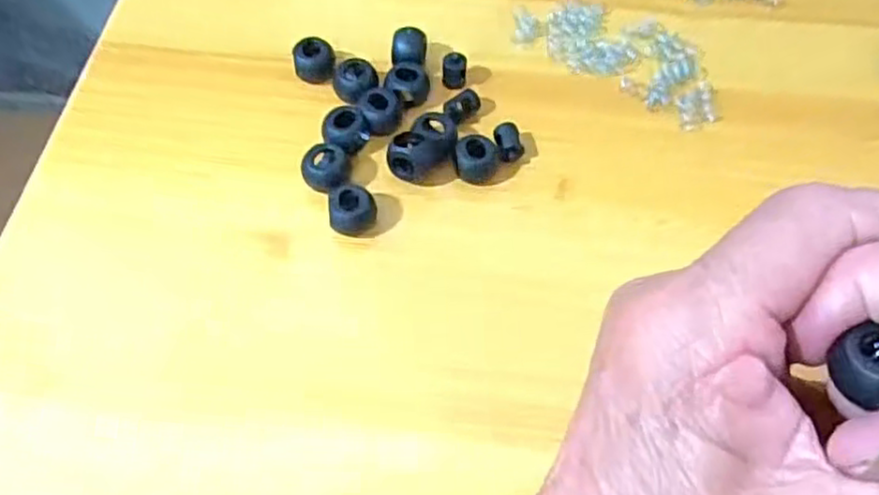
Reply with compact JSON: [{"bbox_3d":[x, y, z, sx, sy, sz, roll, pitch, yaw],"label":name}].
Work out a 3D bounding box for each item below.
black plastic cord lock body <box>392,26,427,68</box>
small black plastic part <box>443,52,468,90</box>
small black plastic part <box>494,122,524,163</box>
[{"bbox_3d":[-0.012,-0.078,0.284,0.013,0.015,0.013,1,58,-2],"label":"black plastic cord lock body"},{"bbox_3d":[0.006,-0.070,0.281,0.009,0.015,0.008,4,58,0],"label":"small black plastic part"},{"bbox_3d":[0.026,-0.038,0.266,0.010,0.009,0.015,-8,58,-7],"label":"small black plastic part"}]

